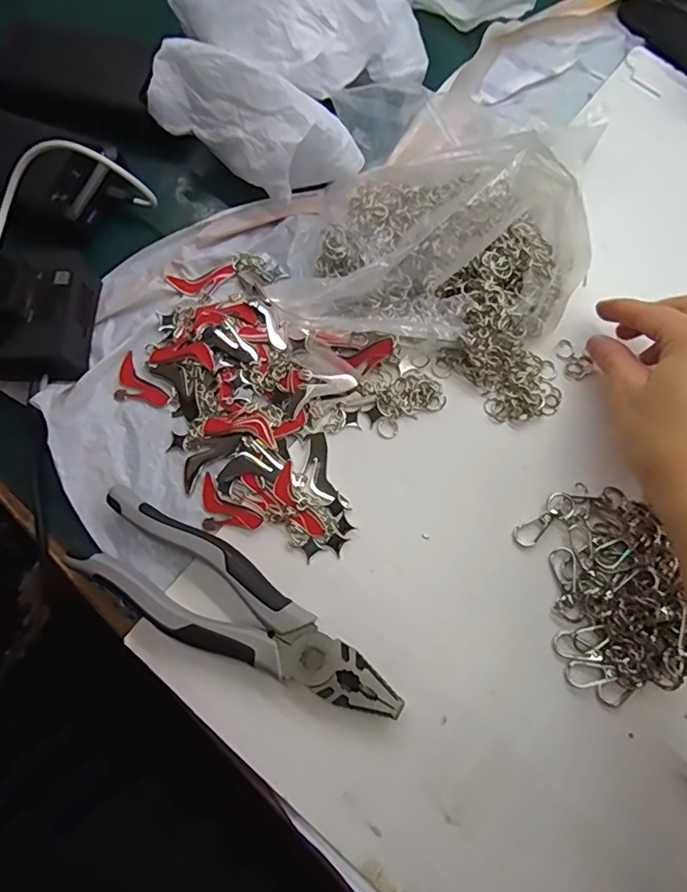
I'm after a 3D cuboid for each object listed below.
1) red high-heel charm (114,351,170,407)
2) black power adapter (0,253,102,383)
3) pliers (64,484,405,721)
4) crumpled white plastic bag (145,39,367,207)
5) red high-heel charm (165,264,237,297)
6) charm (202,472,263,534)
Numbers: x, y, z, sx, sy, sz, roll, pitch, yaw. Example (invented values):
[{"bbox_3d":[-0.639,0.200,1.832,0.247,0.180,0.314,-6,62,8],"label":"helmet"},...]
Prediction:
[{"bbox_3d":[-0.135,-0.037,0.337,0.026,0.004,0.044,-41,76,-10],"label":"red high-heel charm"},{"bbox_3d":[-0.201,-0.082,0.327,0.069,0.045,0.077,-1,73,2],"label":"black power adapter"},{"bbox_3d":[-0.058,0.092,0.284,0.188,0.019,0.052,30,77,10],"label":"pliers"},{"bbox_3d":[-0.061,-0.217,0.353,0.135,0.065,0.071,37,78,12],"label":"crumpled white plastic bag"},{"bbox_3d":[-0.097,-0.112,0.357,0.046,0.004,0.019,-13,73,-2],"label":"red high-heel charm"},{"bbox_3d":[-0.072,0.040,0.309,0.045,0.005,0.025,36,78,12],"label":"charm"}]

